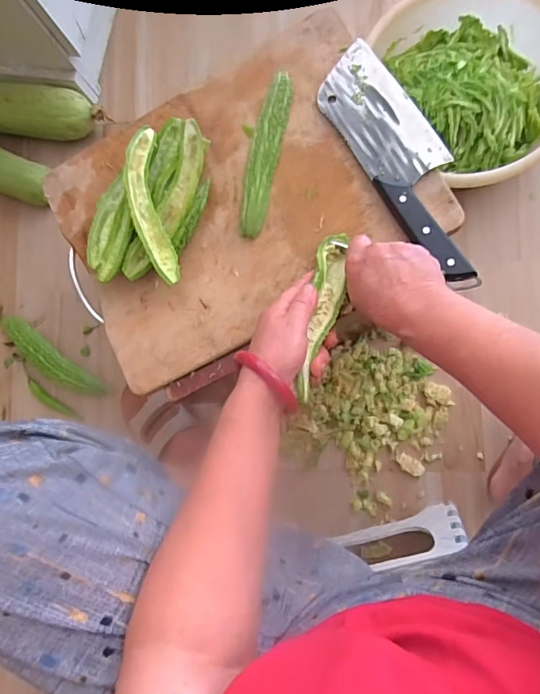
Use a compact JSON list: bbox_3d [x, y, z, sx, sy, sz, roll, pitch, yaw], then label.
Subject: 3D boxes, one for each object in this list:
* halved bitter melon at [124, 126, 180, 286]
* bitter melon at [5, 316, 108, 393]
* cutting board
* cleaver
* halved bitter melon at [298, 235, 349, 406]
[{"bbox_3d":[-0.127,-0.149,0.490,0.033,0.022,0.168,-11,81,7],"label":"halved bitter melon"},{"bbox_3d":[-0.373,0.019,0.781,0.224,0.035,0.053,38,91,11],"label":"bitter melon"},{"bbox_3d":[-0.038,-0.162,0.518,0.385,0.025,0.293,-27,80,5],"label":"cutting board"},{"bbox_3d":[0.141,-0.191,0.478,0.081,0.031,0.281,-31,79,4],"label":"cleaver"},{"bbox_3d":[0.051,-0.031,0.453,0.032,0.016,0.173,11,72,8],"label":"halved bitter melon"}]

